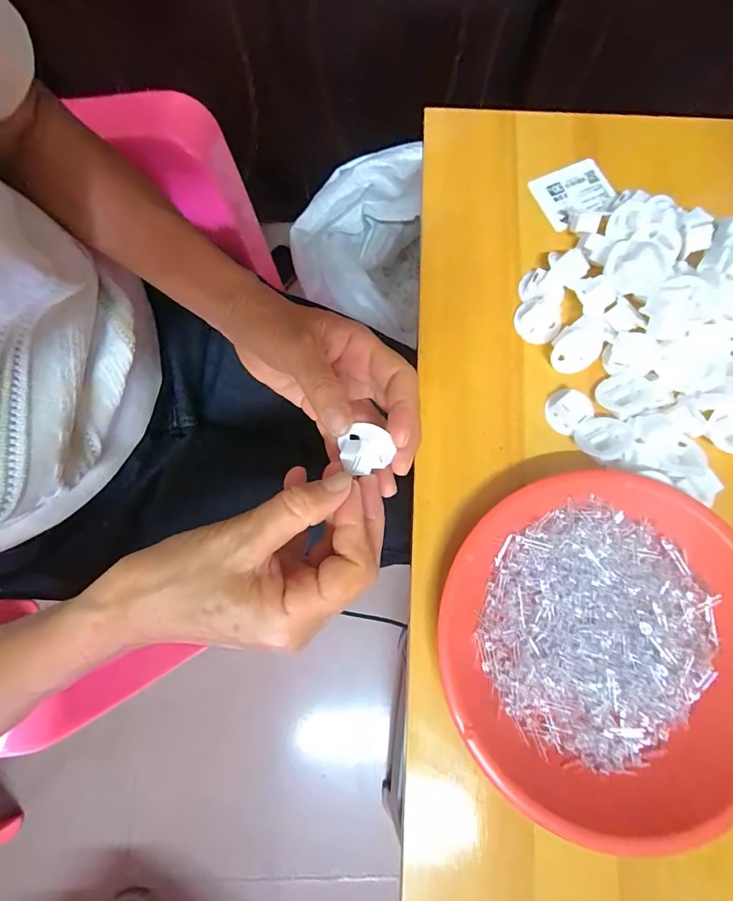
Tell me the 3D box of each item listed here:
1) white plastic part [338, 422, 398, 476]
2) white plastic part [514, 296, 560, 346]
[{"bbox_3d":[-0.001,0.000,0.226,0.027,0.013,0.023,-9,79,-2],"label":"white plastic part"},{"bbox_3d":[0.124,-0.094,0.298,0.030,0.009,0.033,0,79,0],"label":"white plastic part"}]

